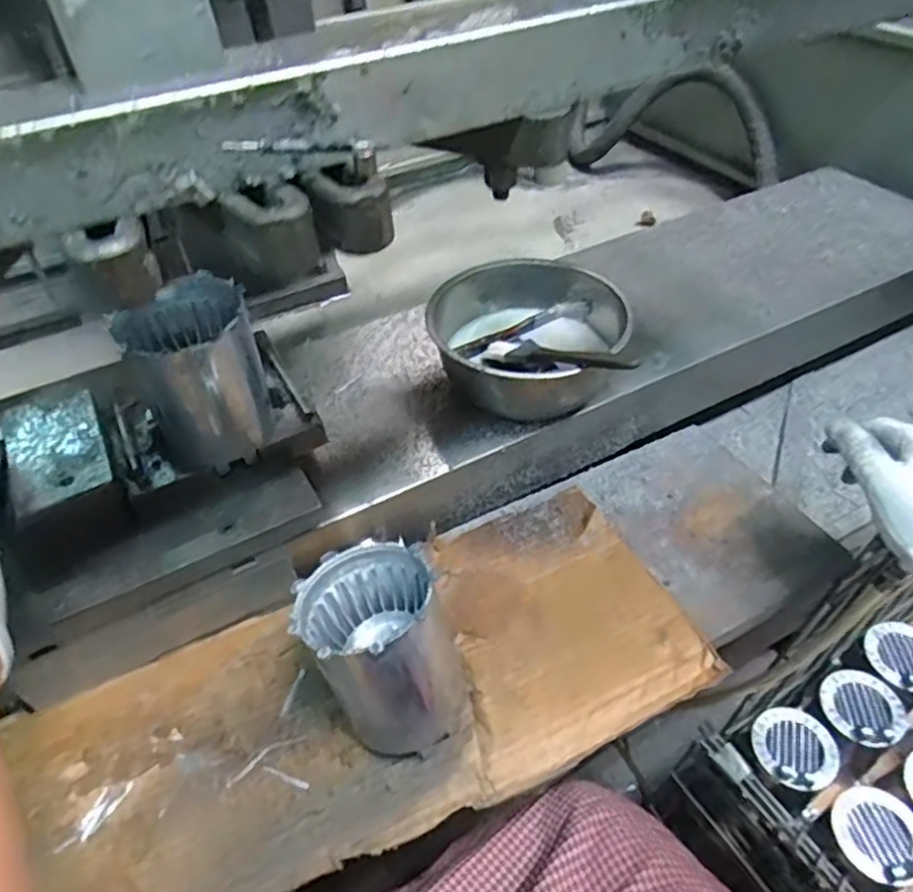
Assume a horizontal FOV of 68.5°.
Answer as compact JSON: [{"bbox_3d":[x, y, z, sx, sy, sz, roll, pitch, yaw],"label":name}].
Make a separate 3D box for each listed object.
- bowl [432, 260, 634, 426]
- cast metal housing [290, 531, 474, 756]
[{"bbox_3d":[0.071,-0.106,0.655,0.175,0.067,0.181,-1,46,1],"label":"bowl"},{"bbox_3d":[-0.048,0.138,0.466,0.102,0.121,0.112,-1,46,1],"label":"cast metal housing"}]

